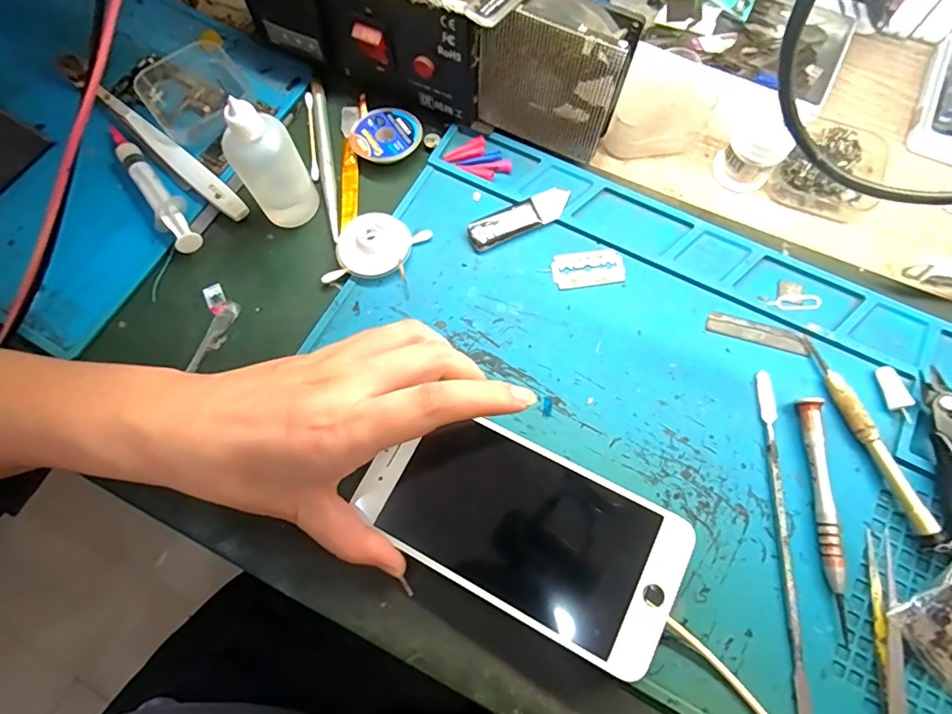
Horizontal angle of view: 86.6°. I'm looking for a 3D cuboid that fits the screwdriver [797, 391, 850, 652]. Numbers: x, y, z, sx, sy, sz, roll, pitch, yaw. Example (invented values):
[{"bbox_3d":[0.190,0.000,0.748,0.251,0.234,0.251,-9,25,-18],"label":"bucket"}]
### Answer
[{"bbox_3d":[0.174,0.077,0.251,0.009,0.010,0.113,1,72,2],"label":"screwdriver"}]

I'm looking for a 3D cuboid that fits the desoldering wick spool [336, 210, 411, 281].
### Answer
[{"bbox_3d":[-0.061,-0.067,0.303,0.043,0.012,0.039,-27,73,-6],"label":"desoldering wick spool"}]

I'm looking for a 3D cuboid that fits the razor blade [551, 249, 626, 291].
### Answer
[{"bbox_3d":[0.067,-0.053,0.300,0.042,0.004,0.023,-8,72,-1],"label":"razor blade"}]

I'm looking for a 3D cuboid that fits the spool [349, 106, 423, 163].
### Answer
[{"bbox_3d":[-0.057,-0.142,0.326,0.040,0.011,0.044,-1,72,2],"label":"spool"}]

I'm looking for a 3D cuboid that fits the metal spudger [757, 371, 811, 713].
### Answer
[{"bbox_3d":[0.152,0.090,0.250,0.008,0.004,0.170,3,72,3],"label":"metal spudger"}]

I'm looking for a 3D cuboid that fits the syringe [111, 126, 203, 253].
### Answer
[{"bbox_3d":[-0.201,-0.102,0.314,0.022,0.017,0.100,-41,76,-10],"label":"syringe"}]

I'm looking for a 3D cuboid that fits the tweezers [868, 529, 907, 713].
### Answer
[{"bbox_3d":[0.189,0.149,0.226,0.011,0.009,0.132,8,73,4],"label":"tweezers"}]

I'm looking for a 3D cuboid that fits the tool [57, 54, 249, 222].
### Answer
[{"bbox_3d":[-0.213,-0.145,0.331,0.182,0.012,0.015,39,78,13],"label":"tool"}]

